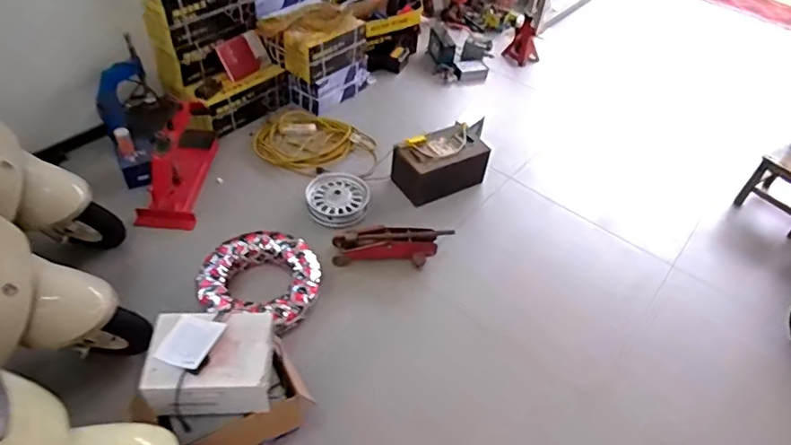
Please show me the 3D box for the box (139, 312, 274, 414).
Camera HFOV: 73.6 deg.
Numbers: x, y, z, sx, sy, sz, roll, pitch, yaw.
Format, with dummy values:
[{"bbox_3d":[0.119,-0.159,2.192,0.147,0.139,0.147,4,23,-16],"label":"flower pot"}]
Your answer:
[{"bbox_3d":[-0.521,0.393,1.504,0.357,0.167,0.243,-1,47,-1],"label":"box"}]

